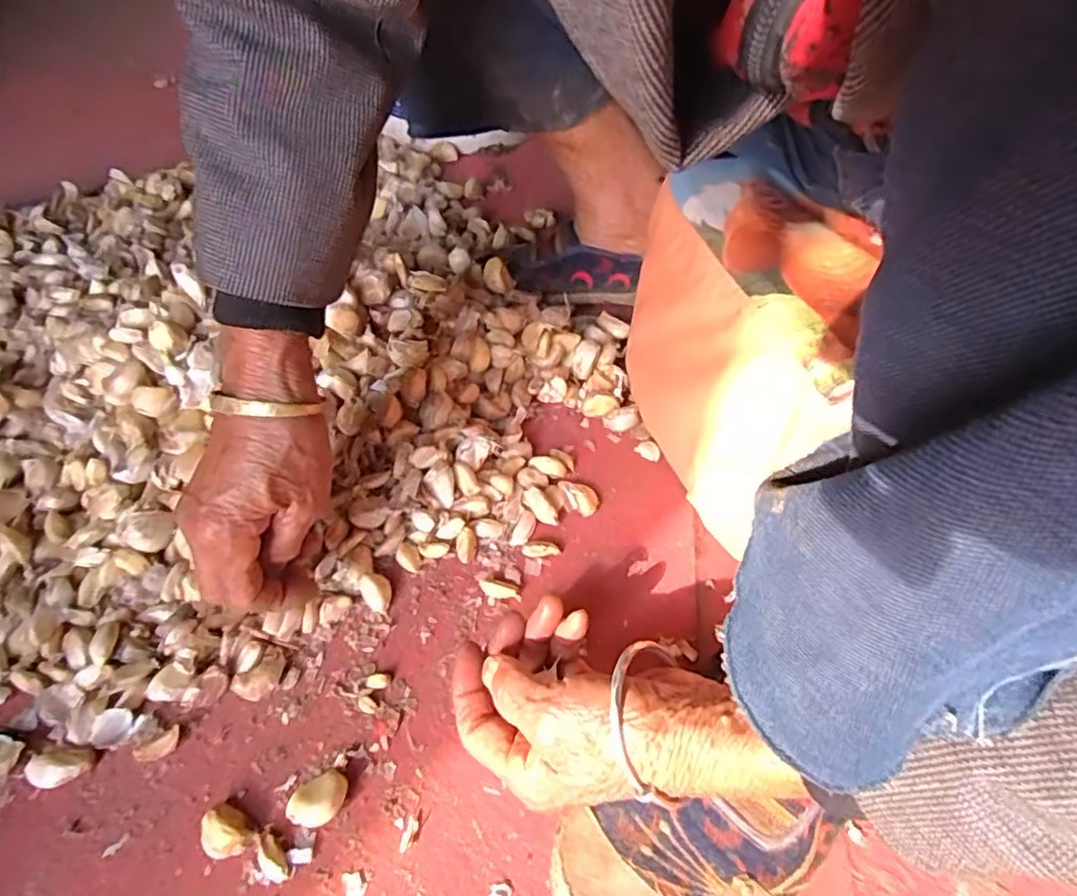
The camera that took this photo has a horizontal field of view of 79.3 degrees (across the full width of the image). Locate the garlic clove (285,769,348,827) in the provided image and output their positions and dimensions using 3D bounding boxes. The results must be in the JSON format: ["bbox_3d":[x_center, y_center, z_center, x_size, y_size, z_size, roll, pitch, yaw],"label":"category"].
[{"bbox_3d":[-0.109,0.175,0.322,0.022,0.013,0.029,36,59,27],"label":"garlic clove"}]

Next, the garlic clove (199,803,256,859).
[{"bbox_3d":[-0.152,0.187,0.315,0.027,0.011,0.020,29,56,22],"label":"garlic clove"}]

